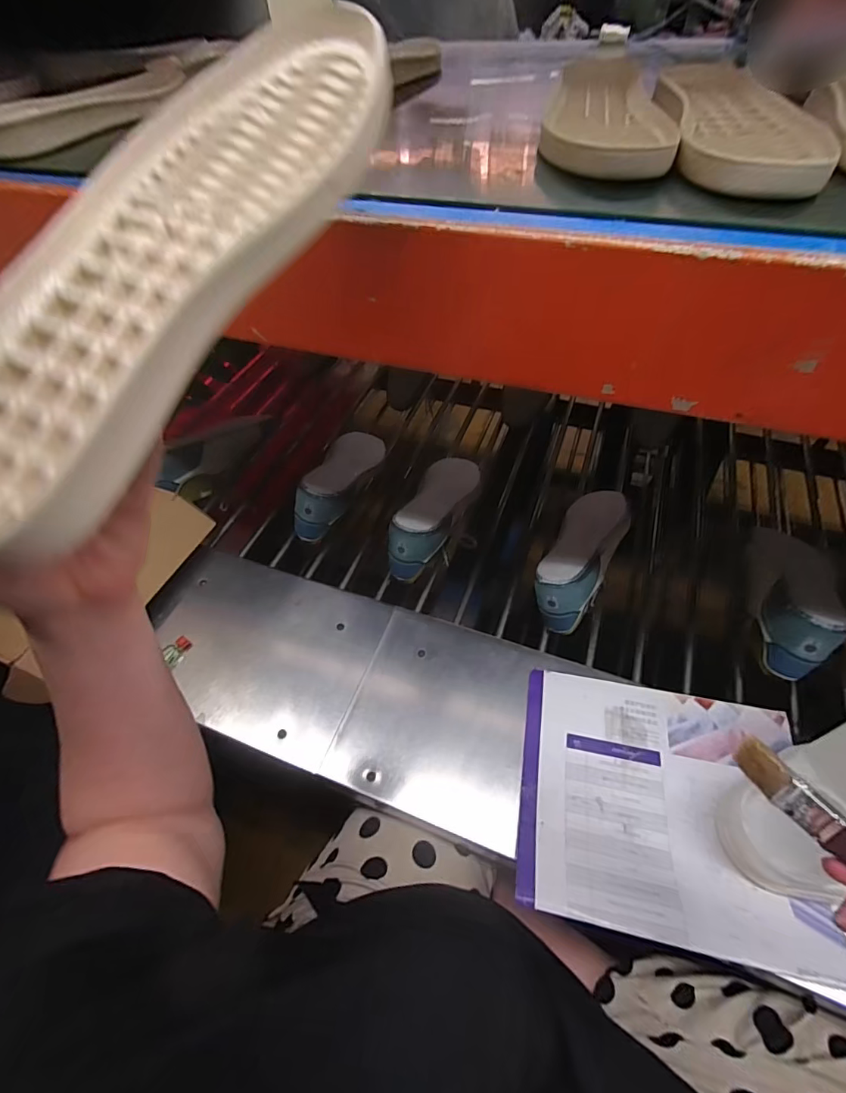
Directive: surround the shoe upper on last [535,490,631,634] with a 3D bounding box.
[{"bbox_3d":[0.240,0.009,0.702,0.085,0.109,0.252,24,57,21],"label":"shoe upper on last"}]

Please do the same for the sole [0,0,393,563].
[{"bbox_3d":[-0.109,-0.134,0.211,0.107,0.033,0.302,20,74,18],"label":"sole"}]

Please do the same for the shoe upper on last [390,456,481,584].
[{"bbox_3d":[0.020,-0.047,0.778,0.092,0.108,0.264,19,38,15],"label":"shoe upper on last"}]

